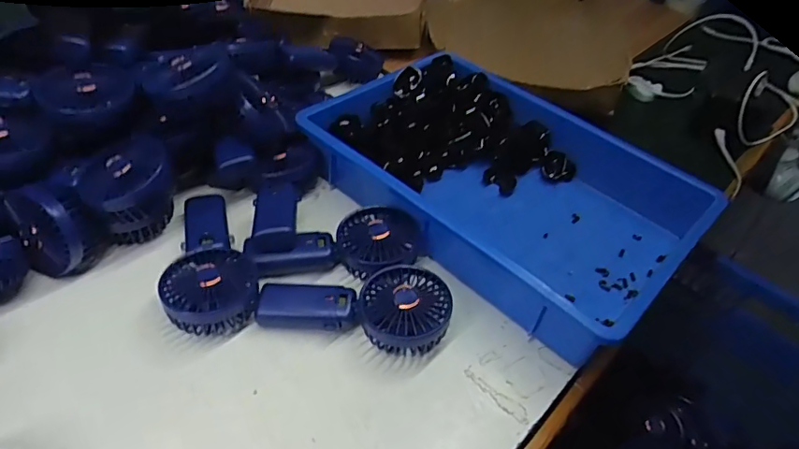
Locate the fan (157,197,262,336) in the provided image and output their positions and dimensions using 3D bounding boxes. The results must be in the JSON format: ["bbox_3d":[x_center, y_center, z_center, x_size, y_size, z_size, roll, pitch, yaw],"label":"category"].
[{"bbox_3d":[-0.199,0.030,0.537,0.081,0.046,0.173,-14,48,-20],"label":"fan"}]

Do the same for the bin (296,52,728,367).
[{"bbox_3d":[0.124,-0.056,0.632,0.419,0.075,0.291,36,52,27],"label":"bin"}]

